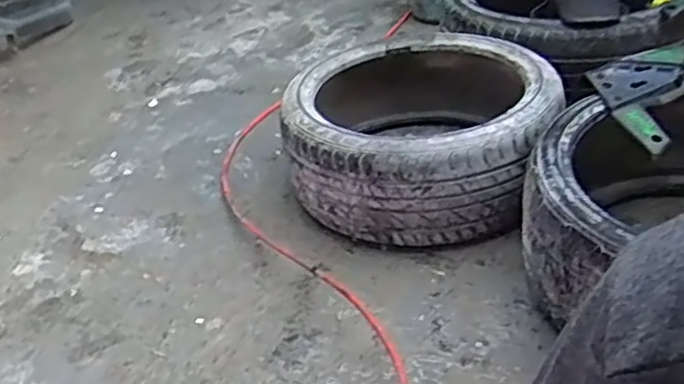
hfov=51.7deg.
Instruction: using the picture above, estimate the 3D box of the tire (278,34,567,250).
[{"bbox_3d":[0.166,-0.125,1.526,0.545,0.244,0.549,-7,33,-1],"label":"tire"}]

